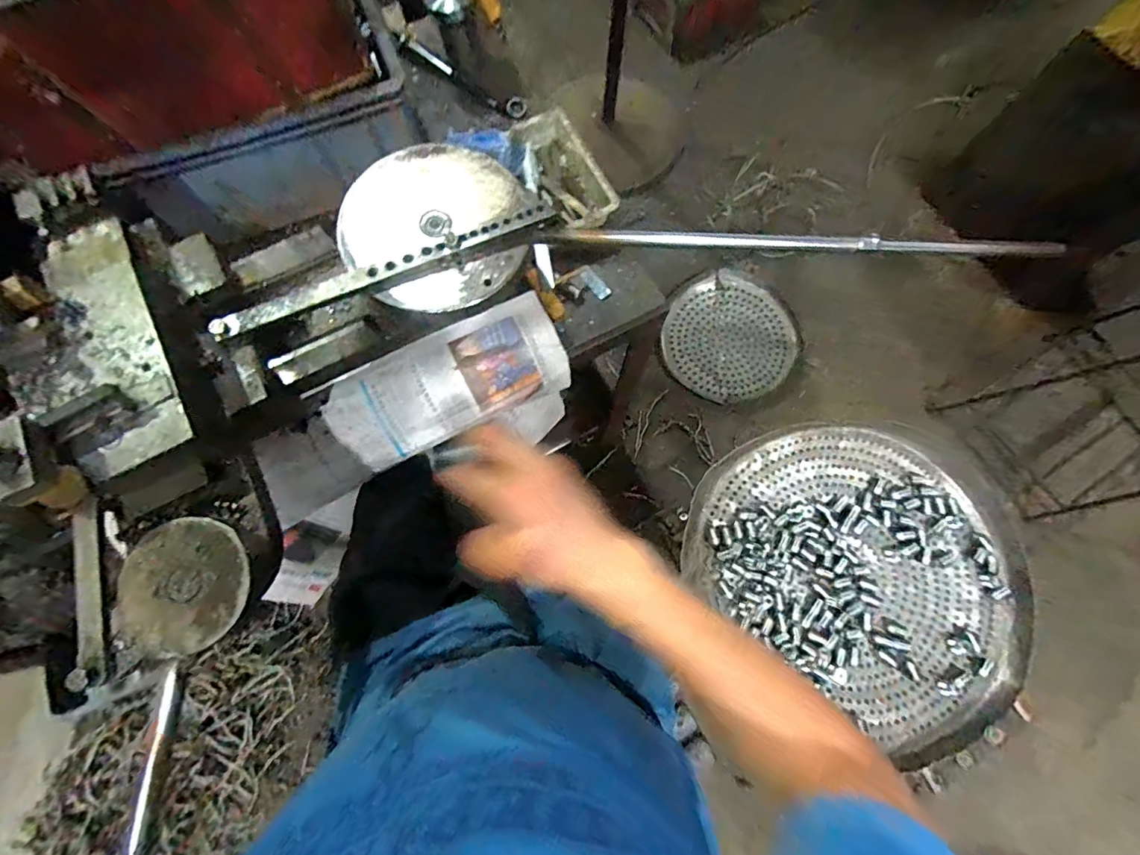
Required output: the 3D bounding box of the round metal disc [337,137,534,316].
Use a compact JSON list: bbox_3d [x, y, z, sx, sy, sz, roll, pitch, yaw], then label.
[{"bbox_3d":[-0.134,-0.205,0.478,0.185,0.023,0.178,0,76,0],"label":"round metal disc"}]

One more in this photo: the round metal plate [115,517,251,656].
[{"bbox_3d":[-0.298,0.120,0.368,0.096,0.009,0.095,3,76,1],"label":"round metal plate"}]

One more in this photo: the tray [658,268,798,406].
[{"bbox_3d":[0.452,-0.251,1.348,0.356,0.047,0.343,0,76,0],"label":"tray"}]

